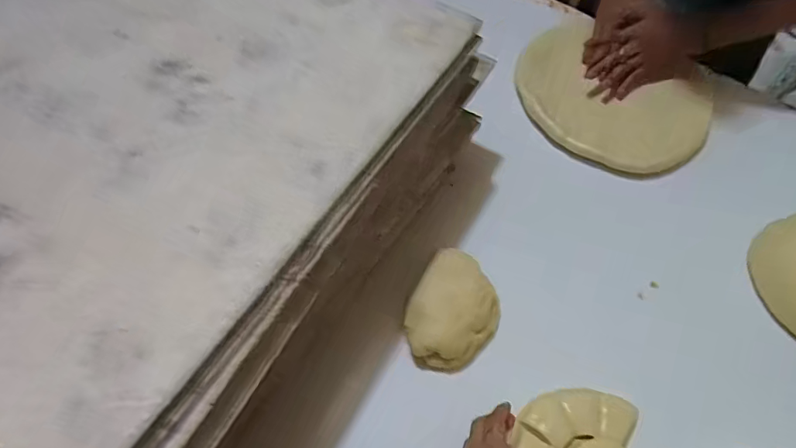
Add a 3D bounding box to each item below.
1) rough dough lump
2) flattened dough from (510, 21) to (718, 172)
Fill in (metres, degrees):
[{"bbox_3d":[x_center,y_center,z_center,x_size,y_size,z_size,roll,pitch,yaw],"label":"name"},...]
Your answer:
[{"bbox_3d":[0.065,0.102,0.562,0.101,0.068,0.130,27,62,12],"label":"rough dough lump"},{"bbox_3d":[0.337,-0.205,0.778,0.299,0.026,0.269,32,63,14],"label":"flattened dough"}]

